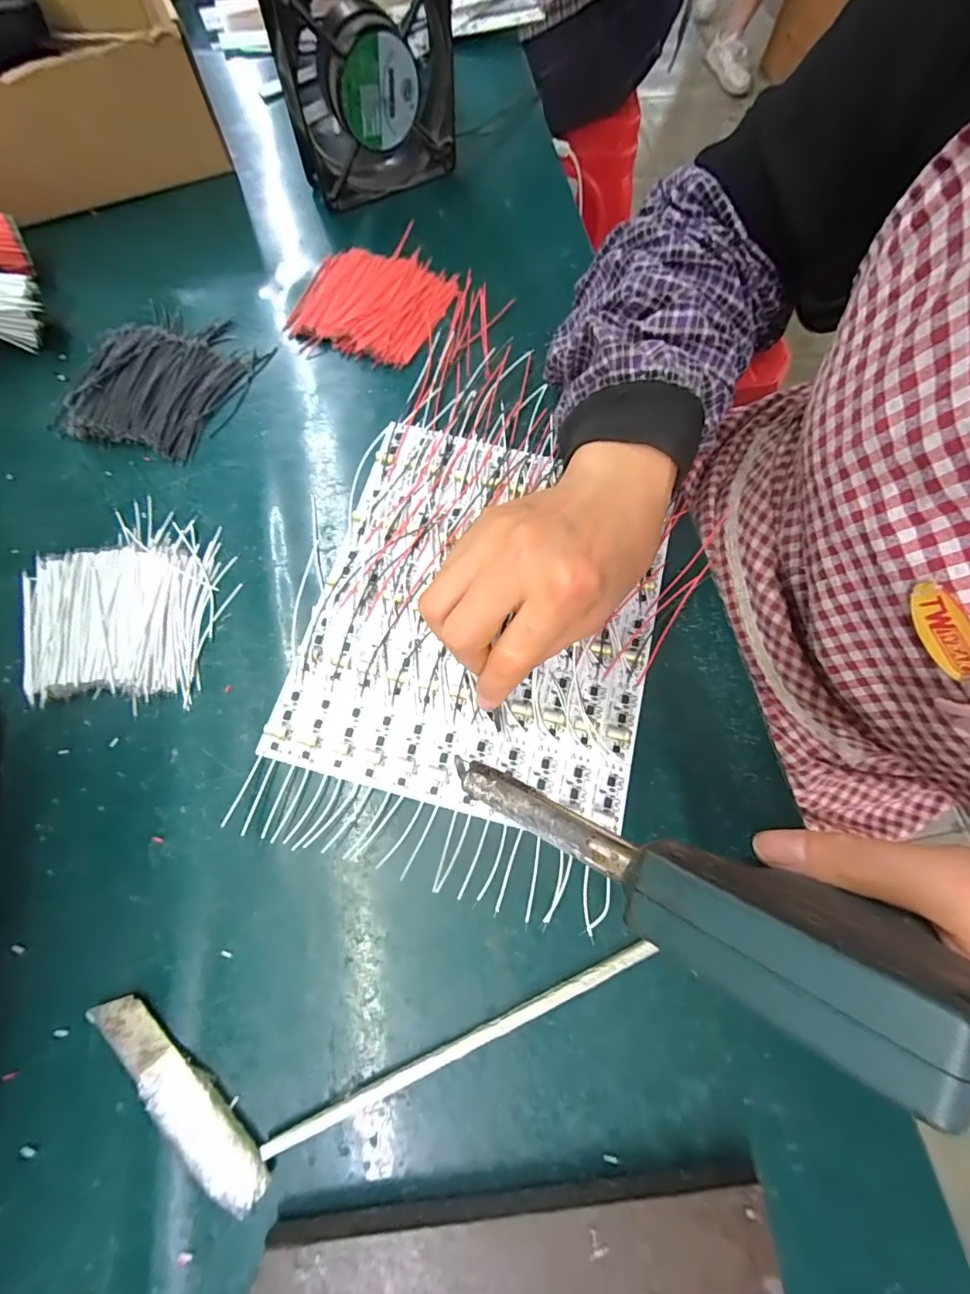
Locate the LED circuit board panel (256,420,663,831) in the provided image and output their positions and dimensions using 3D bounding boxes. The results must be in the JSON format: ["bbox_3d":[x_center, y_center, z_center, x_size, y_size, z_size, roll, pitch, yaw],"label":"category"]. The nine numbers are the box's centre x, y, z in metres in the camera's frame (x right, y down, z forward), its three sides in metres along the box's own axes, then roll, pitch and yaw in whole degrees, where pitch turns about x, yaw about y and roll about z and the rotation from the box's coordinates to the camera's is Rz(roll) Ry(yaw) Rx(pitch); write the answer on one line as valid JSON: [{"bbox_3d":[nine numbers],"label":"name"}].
[{"bbox_3d":[-0.001,-0.025,0.286,0.195,0.009,0.226,13,71,3],"label":"LED circuit board panel"}]

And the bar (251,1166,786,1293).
[{"bbox_3d":[0.014,0.240,0.189,0.197,0.017,0.035,-4,71,-3],"label":"bar"}]

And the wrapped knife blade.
[{"bbox_3d":[-0.133,0.193,0.207,0.103,0.008,0.024,39,75,11],"label":"wrapped knife blade"}]

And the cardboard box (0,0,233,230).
[{"bbox_3d":[-0.342,-0.432,0.365,0.212,0.088,0.179,-29,74,-11],"label":"cardboard box"}]

